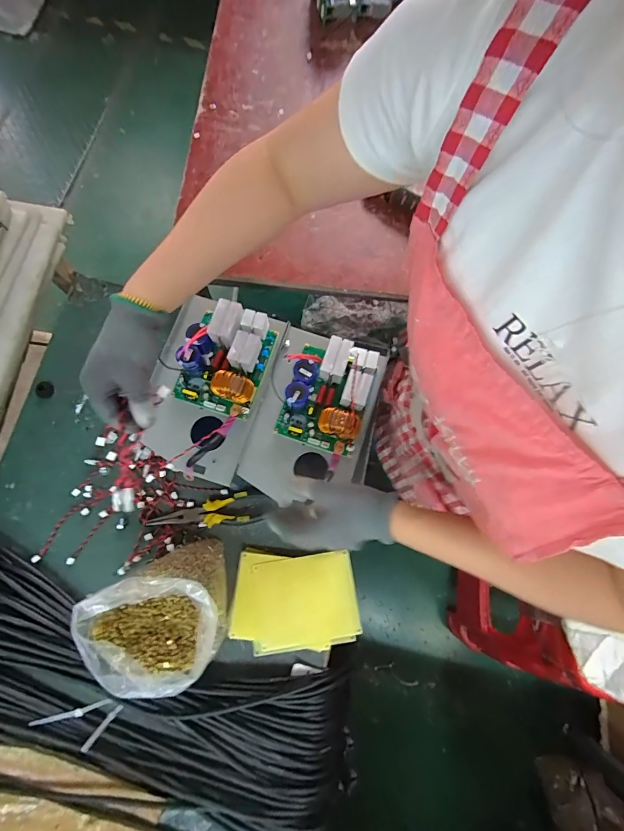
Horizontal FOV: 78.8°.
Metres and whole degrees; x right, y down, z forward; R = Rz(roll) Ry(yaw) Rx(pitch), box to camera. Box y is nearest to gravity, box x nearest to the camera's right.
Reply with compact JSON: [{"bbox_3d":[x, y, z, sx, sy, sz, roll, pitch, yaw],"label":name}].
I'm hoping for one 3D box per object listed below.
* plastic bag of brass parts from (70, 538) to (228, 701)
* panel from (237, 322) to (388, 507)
[{"bbox_3d":[-0.204,0.274,0.523,0.168,0.134,0.150,-19,79,-6],"label":"plastic bag of brass parts"},{"bbox_3d":[0.000,-0.009,0.550,0.167,0.088,0.259,16,78,2],"label":"panel"}]

